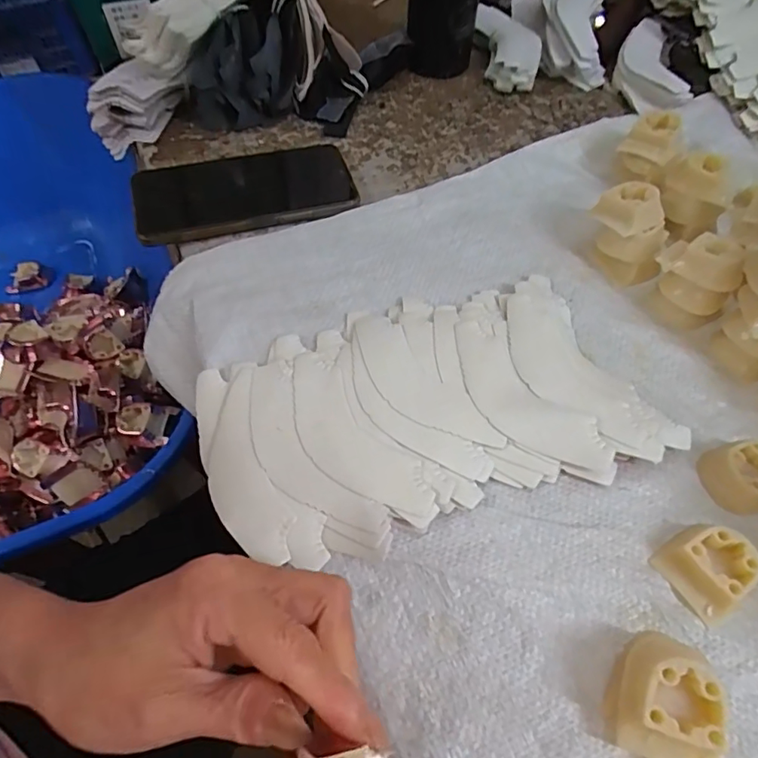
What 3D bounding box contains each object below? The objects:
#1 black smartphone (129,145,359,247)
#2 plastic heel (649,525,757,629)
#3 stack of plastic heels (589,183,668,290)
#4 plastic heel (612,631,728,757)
[{"bbox_3d":[-0.104,-0.145,0.395,0.161,0.010,0.086,-14,59,-10],"label":"black smartphone"},{"bbox_3d":[0.162,0.091,0.254,0.040,0.016,0.037,-33,64,-21],"label":"plastic heel"},{"bbox_3d":[0.173,-0.101,0.356,0.043,0.043,0.054,-4,58,-5],"label":"stack of plastic heels"},{"bbox_3d":[0.119,0.134,0.215,0.035,0.035,0.043,21,59,11],"label":"plastic heel"}]

